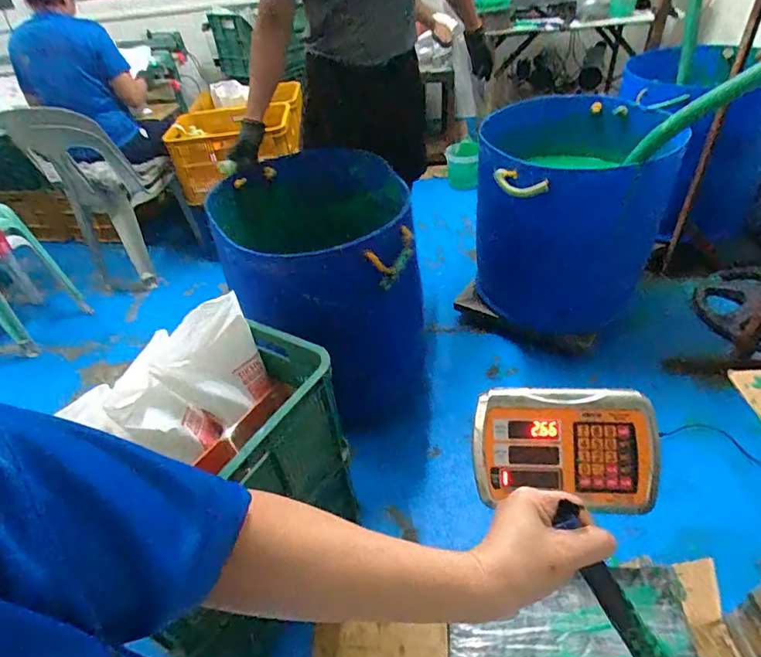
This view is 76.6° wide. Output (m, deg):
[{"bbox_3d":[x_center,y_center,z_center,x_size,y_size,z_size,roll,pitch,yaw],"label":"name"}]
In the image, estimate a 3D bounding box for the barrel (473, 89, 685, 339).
[{"bbox_3d":[0.658,-0.387,1.733,0.593,0.699,0.551,2,42,11],"label":"barrel"}]

